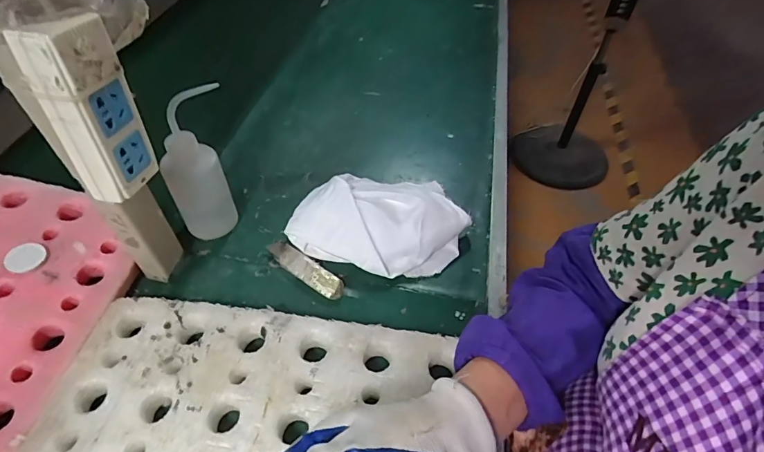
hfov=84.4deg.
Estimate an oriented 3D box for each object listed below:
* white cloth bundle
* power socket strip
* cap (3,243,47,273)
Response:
[{"bbox_3d":[-0.002,-0.012,0.512,0.195,0.054,0.128,14,49,11],"label":"white cloth bundle"},{"bbox_3d":[-0.215,-0.085,0.315,0.032,0.127,0.055,10,49,8],"label":"power socket strip"},{"bbox_3d":[-0.364,0.032,0.430,0.033,0.007,0.032,-3,63,-19],"label":"cap"}]

